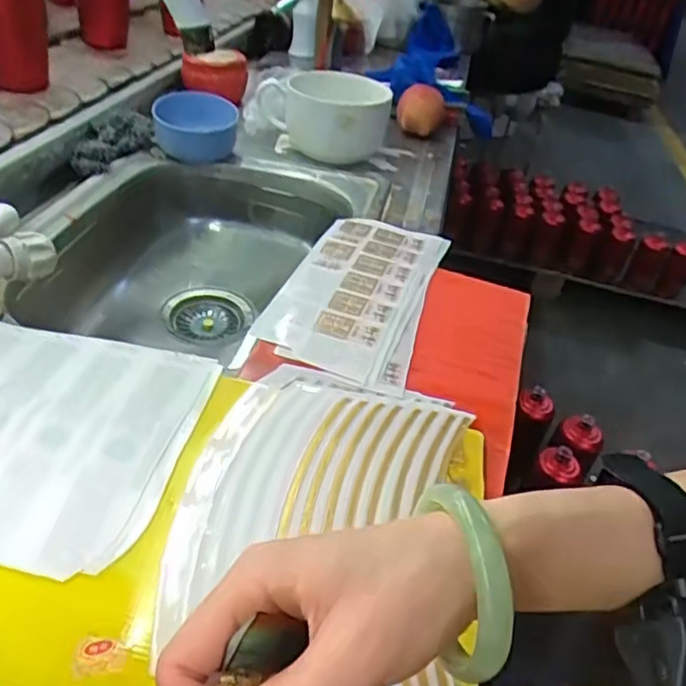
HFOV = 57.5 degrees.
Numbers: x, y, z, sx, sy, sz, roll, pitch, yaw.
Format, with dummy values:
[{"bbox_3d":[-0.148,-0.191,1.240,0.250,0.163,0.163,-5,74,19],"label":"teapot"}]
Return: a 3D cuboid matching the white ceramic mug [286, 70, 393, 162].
[{"bbox_3d":[-0.009,-0.321,0.912,0.146,0.104,0.130,13,38,2],"label":"white ceramic mug"}]

